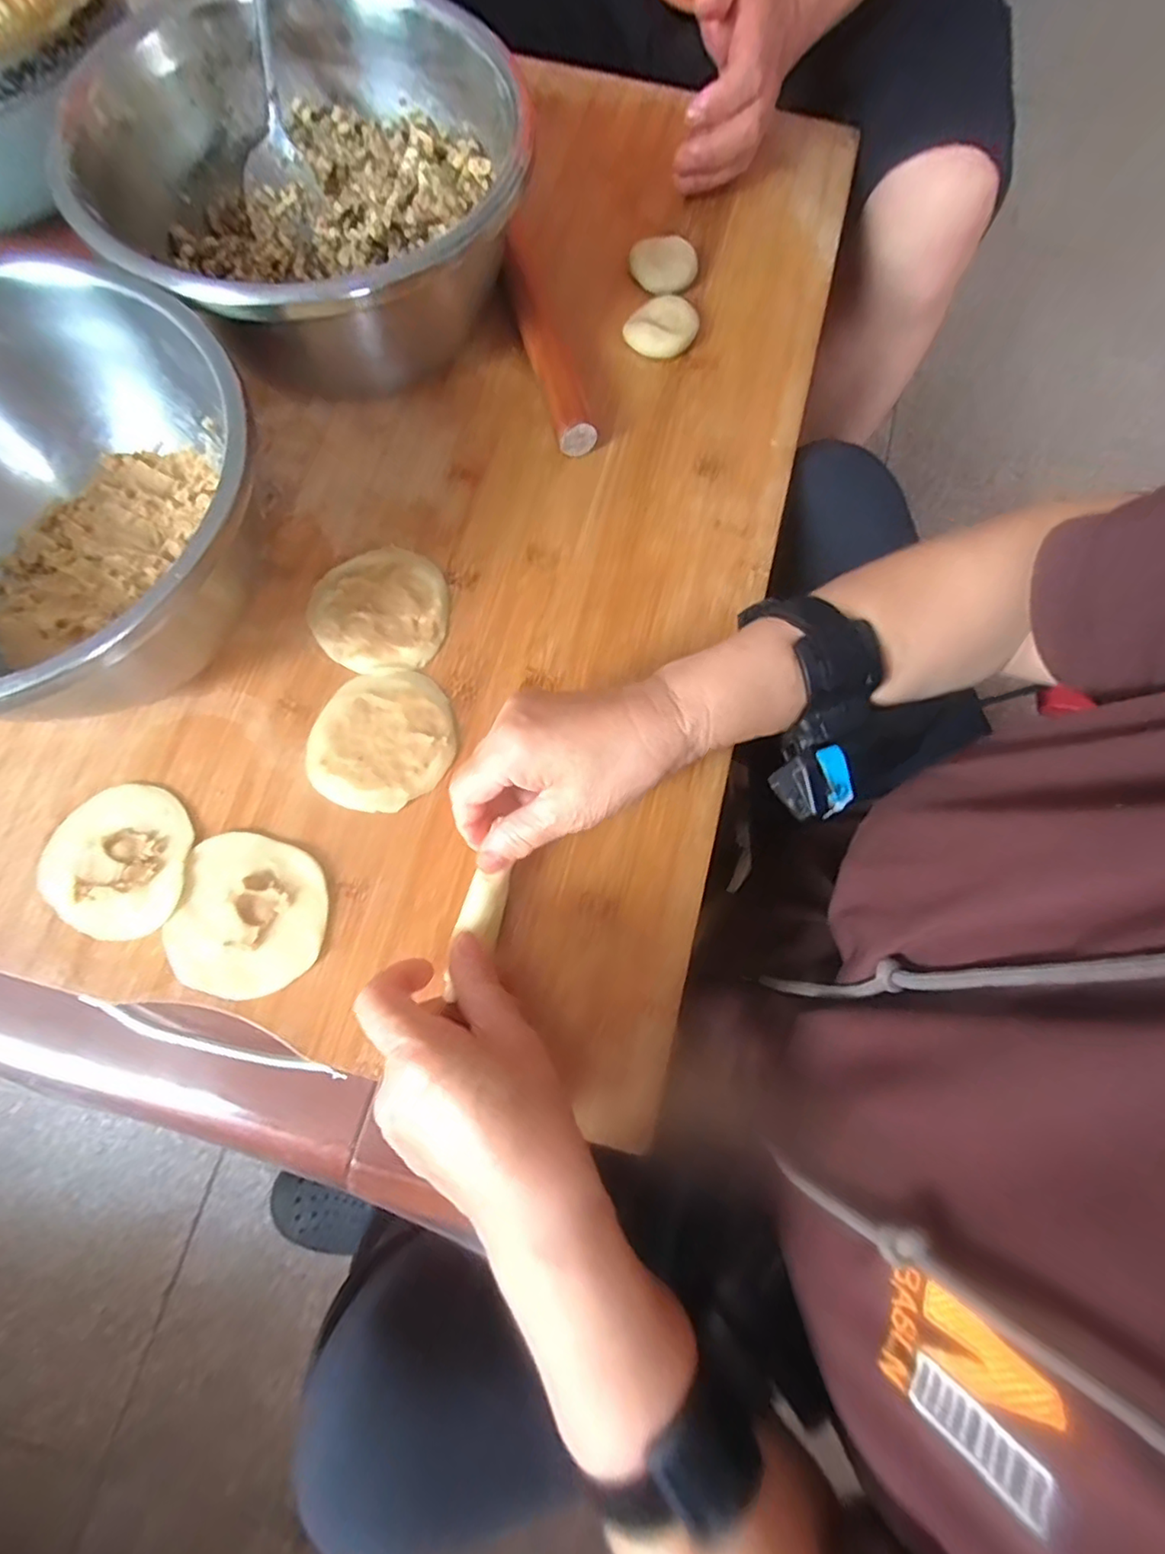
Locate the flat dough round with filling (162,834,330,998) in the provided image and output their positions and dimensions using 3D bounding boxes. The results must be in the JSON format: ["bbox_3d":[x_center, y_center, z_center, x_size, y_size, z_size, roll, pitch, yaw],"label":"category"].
[{"bbox_3d":[-0.171,0.070,0.311,0.077,0.009,0.077,0,76,-1],"label":"flat dough round with filling"}]

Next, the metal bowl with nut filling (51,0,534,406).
[{"bbox_3d":[-0.168,-0.350,0.376,0.244,0.101,0.208,-39,80,-10],"label":"metal bowl with nut filling"}]

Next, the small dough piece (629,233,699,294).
[{"bbox_3d":[0.057,-0.360,0.427,0.042,0.015,0.040,0,76,-1],"label":"small dough piece"}]

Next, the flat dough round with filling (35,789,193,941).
[{"bbox_3d":[-0.242,0.042,0.316,0.070,0.010,0.076,0,76,-1],"label":"flat dough round with filling"}]

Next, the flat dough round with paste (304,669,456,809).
[{"bbox_3d":[-0.109,-0.021,0.338,0.074,0.005,0.081,0,76,-1],"label":"flat dough round with paste"}]

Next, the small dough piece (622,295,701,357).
[{"bbox_3d":[0.053,-0.304,0.412,0.047,0.014,0.041,10,76,1],"label":"small dough piece"}]

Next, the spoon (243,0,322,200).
[{"bbox_3d":[-0.189,-0.453,0.360,0.042,0.017,0.170,2,113,-1],"label":"spoon"}]

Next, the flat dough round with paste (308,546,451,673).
[{"bbox_3d":[-0.119,-0.100,0.359,0.078,0.007,0.078,0,76,-1],"label":"flat dough round with paste"}]

